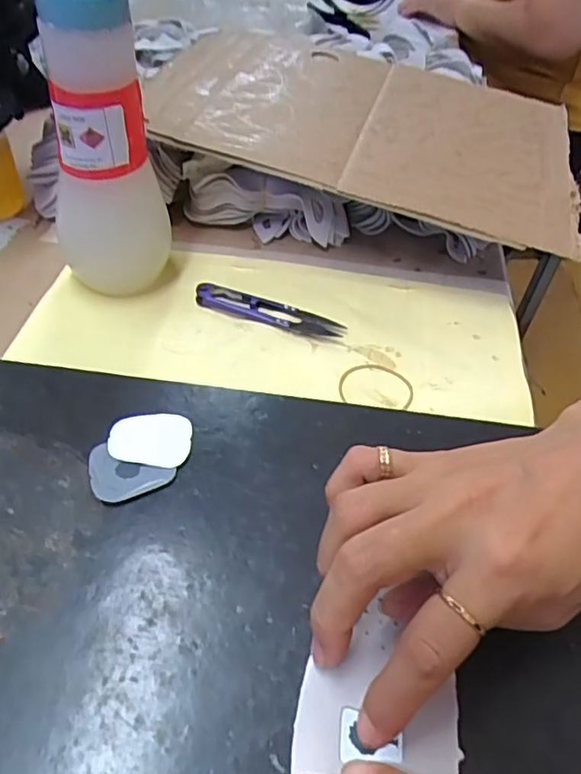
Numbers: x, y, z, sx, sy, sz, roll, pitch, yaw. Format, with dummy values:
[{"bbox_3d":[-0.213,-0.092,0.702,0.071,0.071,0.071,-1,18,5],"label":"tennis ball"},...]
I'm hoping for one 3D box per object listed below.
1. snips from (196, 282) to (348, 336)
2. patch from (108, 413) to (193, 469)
[{"bbox_3d":[-0.015,-0.050,0.399,0.101,0.007,0.020,16,48,9],"label":"snips"},{"bbox_3d":[-0.069,0.025,0.295,0.039,0.004,0.032,2,47,-3],"label":"patch"}]

